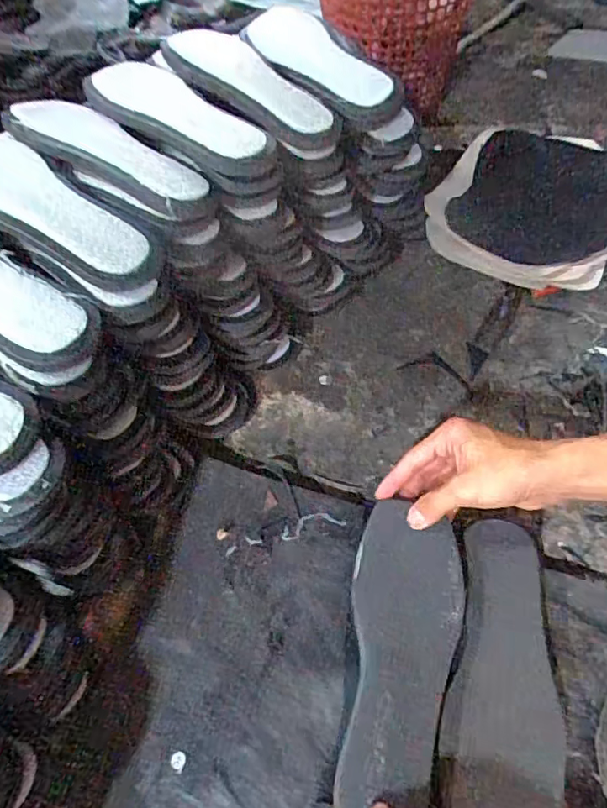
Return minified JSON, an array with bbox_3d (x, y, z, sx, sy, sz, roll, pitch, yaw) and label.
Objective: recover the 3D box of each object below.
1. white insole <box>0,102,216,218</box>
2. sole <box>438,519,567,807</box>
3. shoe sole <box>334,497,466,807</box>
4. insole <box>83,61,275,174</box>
[{"bbox_3d":[-0.174,-0.214,0.457,0.215,0.023,0.074,36,65,23],"label":"white insole"},{"bbox_3d":[0.158,0.209,0.420,0.087,0.012,0.231,16,62,1],"label":"sole"},{"bbox_3d":[0.077,0.188,0.416,0.082,0.016,0.220,8,64,7],"label":"shoe sole"},{"bbox_3d":[-0.121,-0.269,0.494,0.079,0.019,0.221,-41,63,-21],"label":"insole"}]

